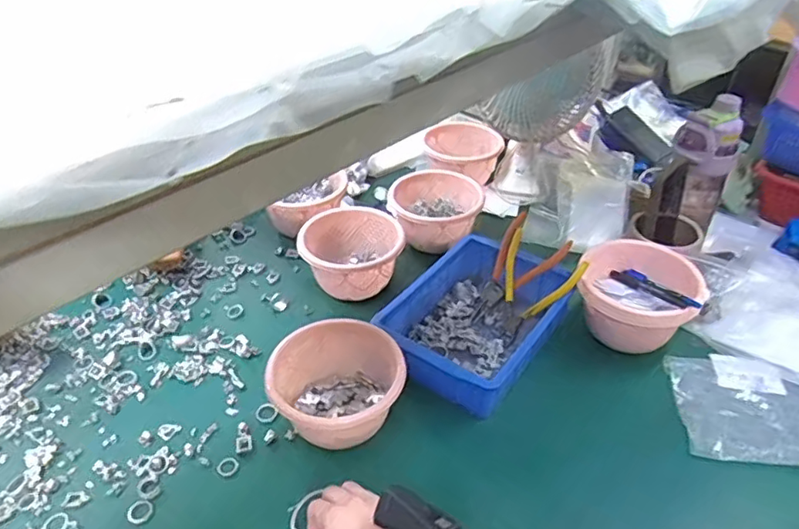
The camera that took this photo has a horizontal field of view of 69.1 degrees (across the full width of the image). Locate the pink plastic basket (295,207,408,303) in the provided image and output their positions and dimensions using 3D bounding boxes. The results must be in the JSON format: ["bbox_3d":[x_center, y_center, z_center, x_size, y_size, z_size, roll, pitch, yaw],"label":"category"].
[{"bbox_3d":[-0.072,-0.015,0.870,0.155,0.092,0.150,-11,38,-12],"label":"pink plastic basket"}]

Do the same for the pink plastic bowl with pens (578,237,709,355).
[{"bbox_3d":[0.323,0.049,0.789,0.157,0.102,0.155,-1,37,1],"label":"pink plastic bowl with pens"}]

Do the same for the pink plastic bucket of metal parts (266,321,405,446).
[{"bbox_3d":[-0.068,0.143,0.666,0.146,0.092,0.133,-1,37,1],"label":"pink plastic bucket of metal parts"}]

